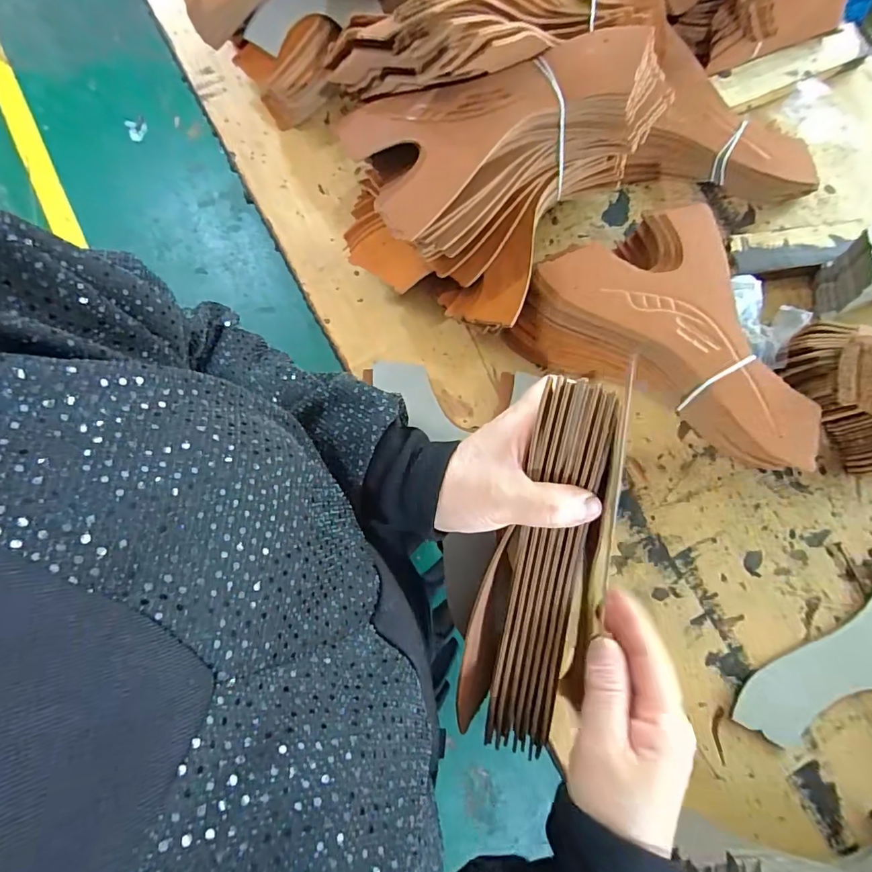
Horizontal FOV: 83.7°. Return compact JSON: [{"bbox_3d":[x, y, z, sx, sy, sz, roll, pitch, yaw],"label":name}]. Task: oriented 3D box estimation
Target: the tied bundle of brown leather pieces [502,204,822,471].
[{"bbox_3d":[0.192,-0.092,0.391,0.232,0.060,0.152,27,79,6],"label":"tied bundle of brown leather pieces"}]

